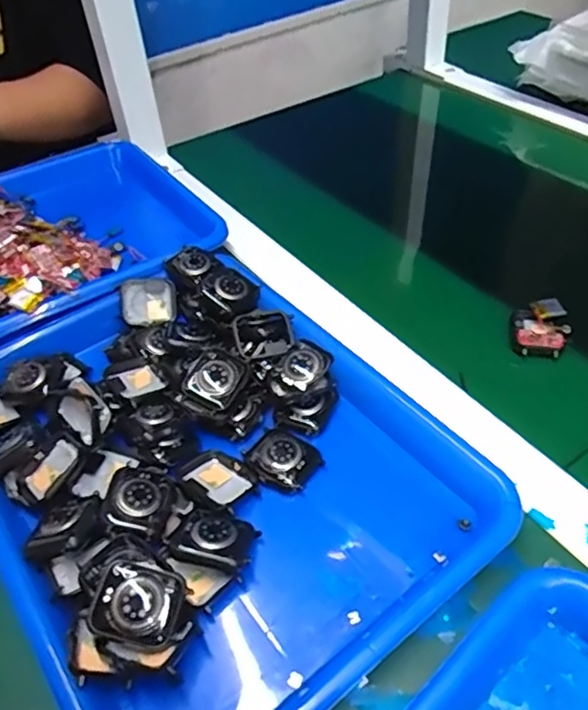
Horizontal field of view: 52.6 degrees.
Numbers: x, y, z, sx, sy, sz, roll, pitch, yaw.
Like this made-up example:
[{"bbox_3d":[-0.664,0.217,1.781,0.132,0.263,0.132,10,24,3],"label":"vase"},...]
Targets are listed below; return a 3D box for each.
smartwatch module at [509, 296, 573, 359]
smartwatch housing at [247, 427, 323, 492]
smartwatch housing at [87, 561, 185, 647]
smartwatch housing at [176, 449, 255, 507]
[{"bbox_3d":[0.189,-0.021,0.457,0.039,0.015,0.052,5,46,10],"label":"smartwatch module"},{"bbox_3d":[-0.007,0.067,0.377,0.042,0.011,0.036,27,53,28],"label":"smartwatch housing"},{"bbox_3d":[-0.077,0.122,0.294,0.041,0.010,0.036,17,59,1],"label":"smartwatch housing"},{"bbox_3d":[-0.048,0.079,0.369,0.038,0.015,0.042,-33,52,-25],"label":"smartwatch housing"}]

